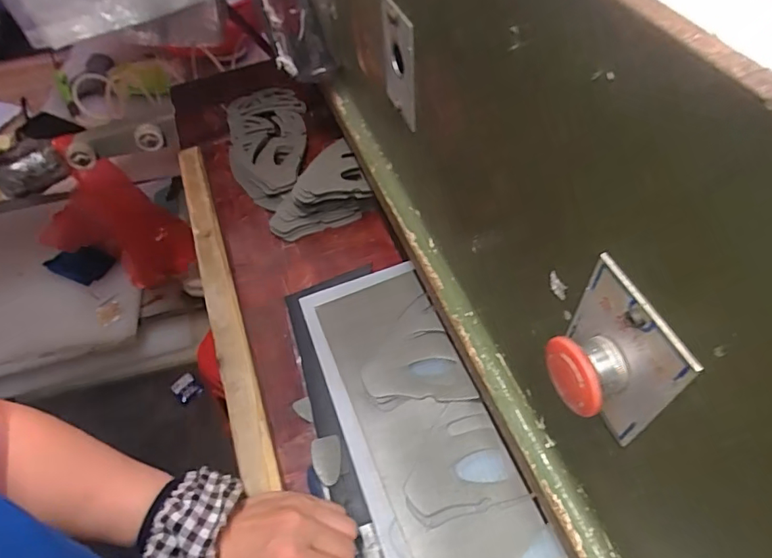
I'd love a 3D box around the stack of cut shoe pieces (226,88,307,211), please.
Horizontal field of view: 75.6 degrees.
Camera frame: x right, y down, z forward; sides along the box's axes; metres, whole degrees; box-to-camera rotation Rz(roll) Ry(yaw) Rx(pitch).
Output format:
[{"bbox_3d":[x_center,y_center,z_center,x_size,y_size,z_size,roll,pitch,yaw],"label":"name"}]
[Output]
[{"bbox_3d":[-0.172,-0.194,0.725,0.111,0.046,0.240,-8,53,0],"label":"stack of cut shoe pieces"}]

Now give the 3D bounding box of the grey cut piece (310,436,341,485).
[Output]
[{"bbox_3d":[-0.053,0.165,0.451,0.026,0.011,0.041,-10,53,-2],"label":"grey cut piece"}]

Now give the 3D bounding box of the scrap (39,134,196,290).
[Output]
[{"bbox_3d":[-0.570,-0.127,1.004,0.290,0.421,0.093,4,54,8],"label":"scrap"}]

